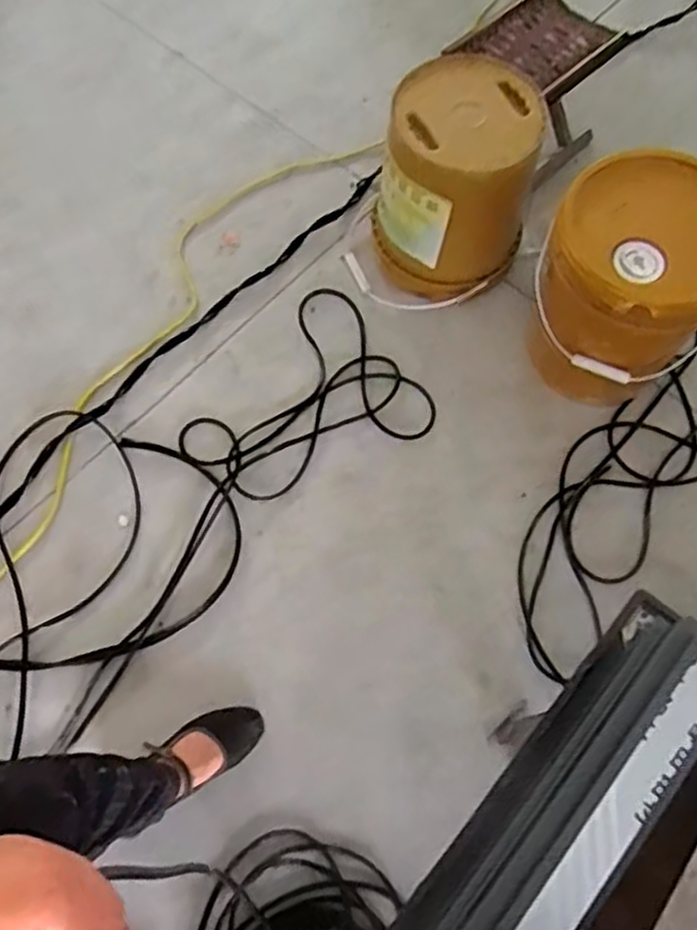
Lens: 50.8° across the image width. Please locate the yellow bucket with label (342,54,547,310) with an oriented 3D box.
[{"bbox_3d":[0.189,-0.517,1.395,0.294,0.347,0.304,0,69,0],"label":"yellow bucket with label"}]

